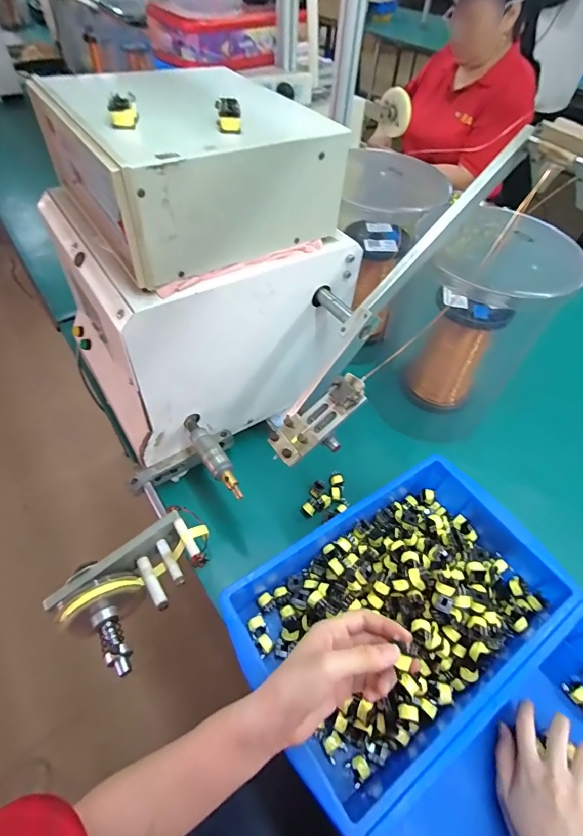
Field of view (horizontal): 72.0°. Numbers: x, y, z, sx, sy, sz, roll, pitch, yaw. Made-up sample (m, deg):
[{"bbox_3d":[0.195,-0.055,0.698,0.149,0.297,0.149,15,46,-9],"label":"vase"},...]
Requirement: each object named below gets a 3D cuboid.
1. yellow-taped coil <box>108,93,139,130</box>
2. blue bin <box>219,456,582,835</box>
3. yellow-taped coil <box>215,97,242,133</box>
[{"bbox_3d":[-0.158,-0.288,0.378,0.025,0.020,0.031,-12,54,-12],"label":"yellow-taped coil"},{"bbox_3d":[0.127,0.215,0.474,0.366,0.086,0.231,-27,58,-21],"label":"blue bin"},{"bbox_3d":[-0.059,-0.289,0.383,0.023,0.021,0.022,-3,52,-5],"label":"yellow-taped coil"}]

